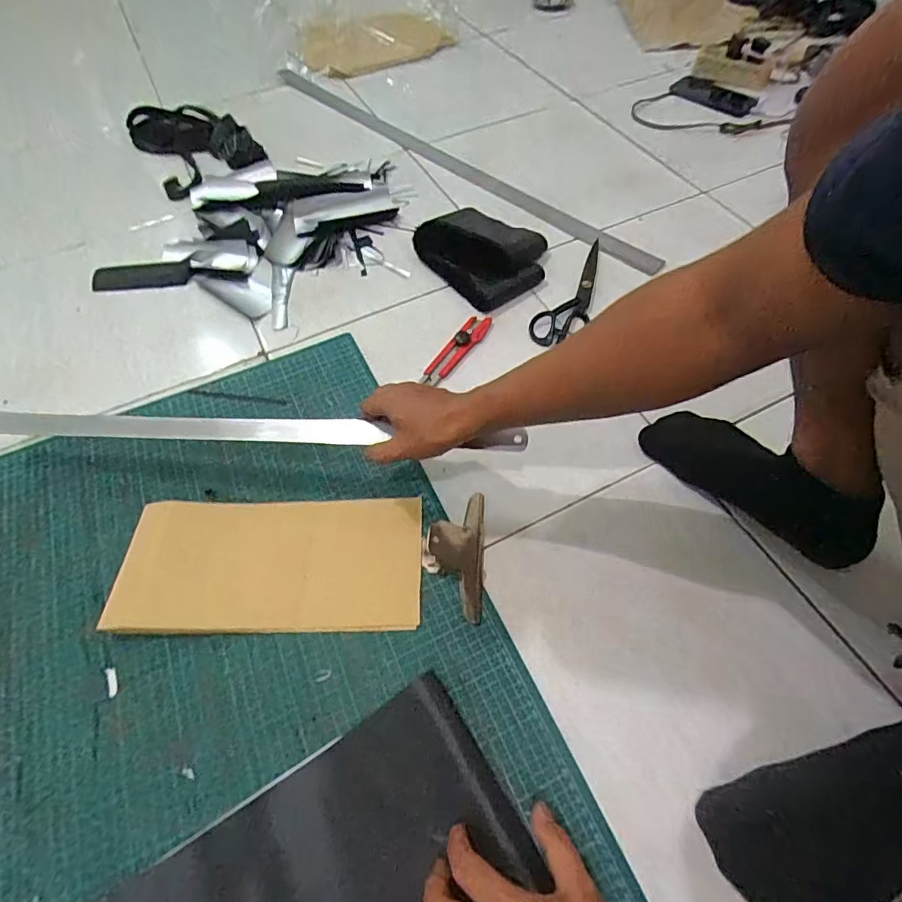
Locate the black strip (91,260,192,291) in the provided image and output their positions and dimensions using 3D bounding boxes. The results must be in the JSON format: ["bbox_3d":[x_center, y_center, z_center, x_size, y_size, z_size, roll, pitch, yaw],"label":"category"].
[{"bbox_3d":[-0.488,-0.277,0.780,0.154,0.013,0.050,-3,59,0],"label":"black strip"}]

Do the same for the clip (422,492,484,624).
[{"bbox_3d":[0.002,0.105,0.524,0.065,0.032,0.134,2,59,2],"label":"clip"}]

